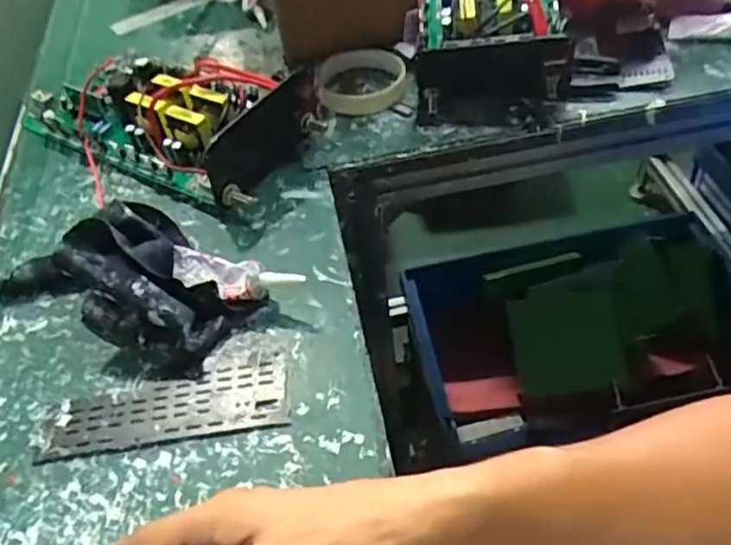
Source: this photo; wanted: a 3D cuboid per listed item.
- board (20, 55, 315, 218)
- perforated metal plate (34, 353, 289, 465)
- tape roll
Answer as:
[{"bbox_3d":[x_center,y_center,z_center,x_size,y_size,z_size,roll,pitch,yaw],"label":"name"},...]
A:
[{"bbox_3d":[-0.189,-0.151,0.579,0.280,0.060,0.139,22,54,23],"label":"board"},{"bbox_3d":[-0.126,0.084,0.406,0.152,0.004,0.048,-9,48,-2],"label":"perforated metal plate"},{"bbox_3d":[-0.003,-0.183,0.614,0.088,0.023,0.088,-3,49,4],"label":"tape roll"}]

